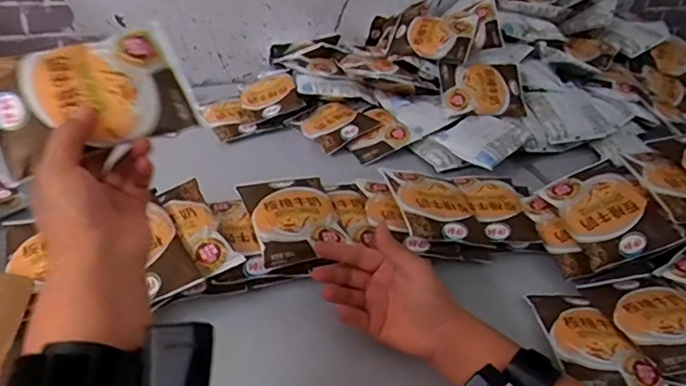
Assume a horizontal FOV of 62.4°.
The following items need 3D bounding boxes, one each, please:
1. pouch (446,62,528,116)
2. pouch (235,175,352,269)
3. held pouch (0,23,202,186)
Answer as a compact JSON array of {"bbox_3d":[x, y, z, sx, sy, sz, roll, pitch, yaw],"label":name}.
[{"bbox_3d":[0.221,-0.159,0.874,0.125,0.026,0.082,1,78,-7],"label":"pouch"},{"bbox_3d":[-0.052,0.022,0.618,0.094,0.022,0.125,-9,37,-21],"label":"pouch"},{"bbox_3d":[-0.181,-0.072,0.400,0.132,0.016,0.095,-23,72,-21],"label":"held pouch"}]

